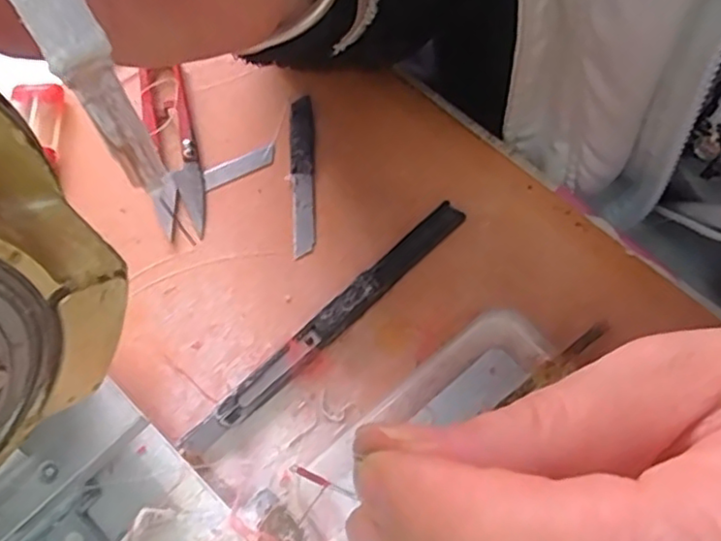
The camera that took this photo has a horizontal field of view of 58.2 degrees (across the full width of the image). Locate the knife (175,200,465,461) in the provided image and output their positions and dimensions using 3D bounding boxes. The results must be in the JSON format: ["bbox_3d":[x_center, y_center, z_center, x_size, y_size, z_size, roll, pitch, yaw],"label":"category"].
[{"bbox_3d":[-0.010,0.019,0.251,0.012,0.008,0.142,41,71,18],"label":"knife"}]

